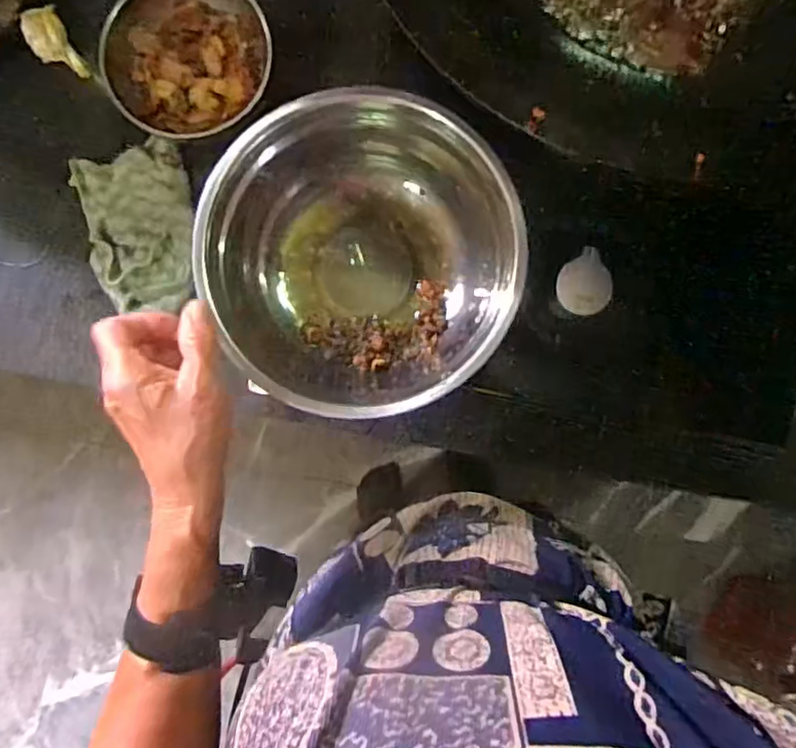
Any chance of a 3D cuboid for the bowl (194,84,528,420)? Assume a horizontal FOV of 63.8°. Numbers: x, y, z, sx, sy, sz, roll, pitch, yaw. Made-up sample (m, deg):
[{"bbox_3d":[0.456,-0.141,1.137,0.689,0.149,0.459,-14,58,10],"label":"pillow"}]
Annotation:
[{"bbox_3d":[-0.024,-0.073,0.432,0.199,0.070,0.189,0,88,1],"label":"bowl"}]

